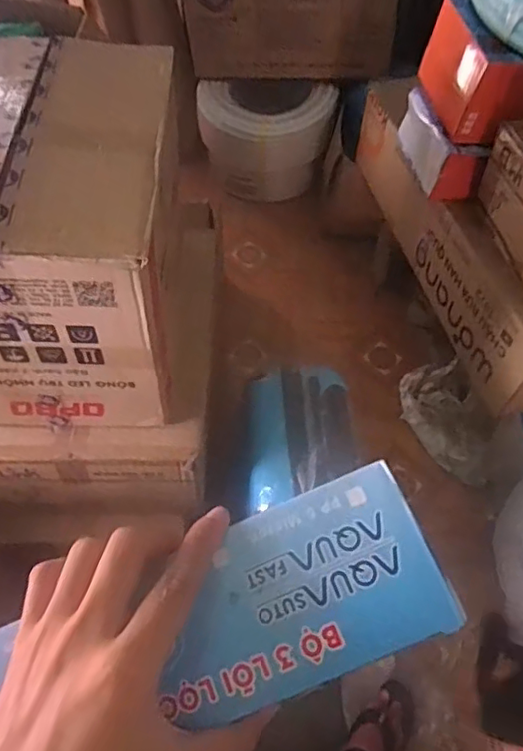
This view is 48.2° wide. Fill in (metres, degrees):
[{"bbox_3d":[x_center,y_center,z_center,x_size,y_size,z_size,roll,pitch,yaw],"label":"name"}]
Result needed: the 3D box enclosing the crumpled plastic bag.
[{"bbox_3d":[0.496,0.108,1.579,0.150,0.165,0.384,-10,60,-9],"label":"crumpled plastic bag"}]

